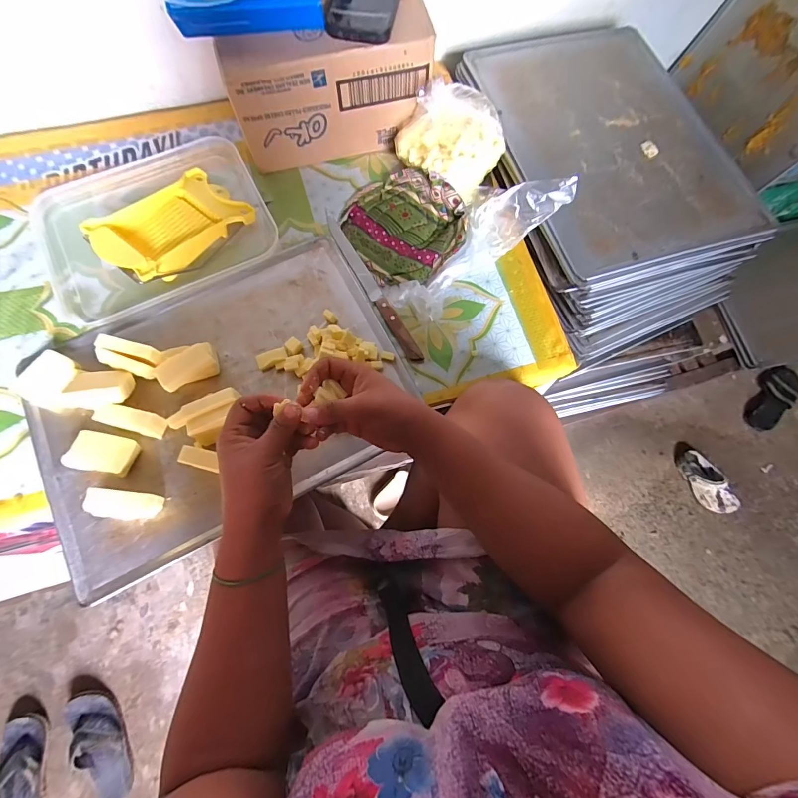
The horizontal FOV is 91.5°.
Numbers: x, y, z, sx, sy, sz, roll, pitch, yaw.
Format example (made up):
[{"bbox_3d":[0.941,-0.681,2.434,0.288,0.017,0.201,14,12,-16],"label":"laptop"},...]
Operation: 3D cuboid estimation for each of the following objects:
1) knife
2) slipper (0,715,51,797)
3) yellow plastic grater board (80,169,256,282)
[{"bbox_3d":[-0.042,-0.166,0.557,0.020,0.011,0.272,-29,77,-10],"label":"knife"},{"bbox_3d":[-1.001,1.005,1.029,0.107,0.054,0.288,-9,74,-4],"label":"slipper"},{"bbox_3d":[-0.321,-0.248,0.546,0.126,0.057,0.188,40,76,9],"label":"yellow plastic grater board"}]

